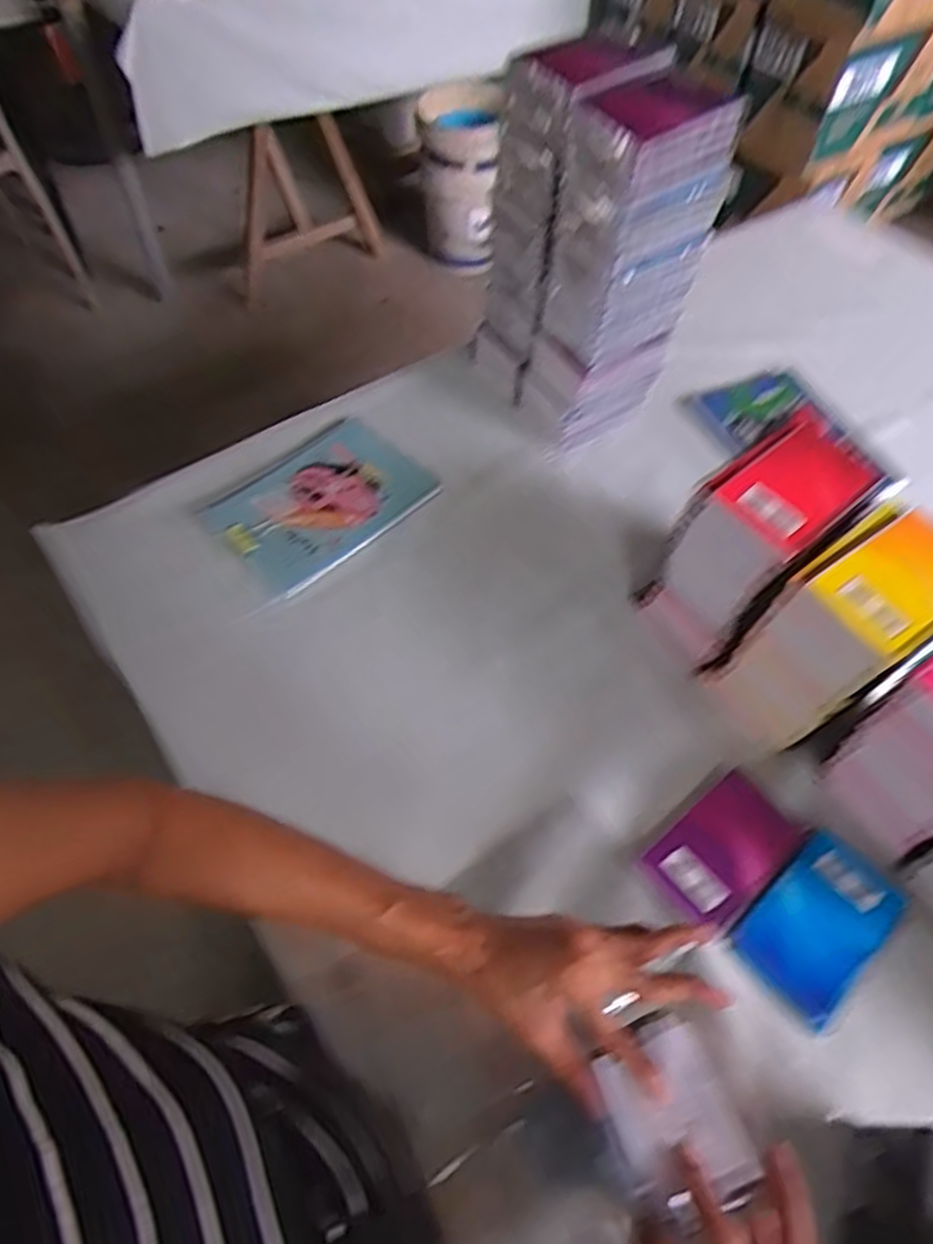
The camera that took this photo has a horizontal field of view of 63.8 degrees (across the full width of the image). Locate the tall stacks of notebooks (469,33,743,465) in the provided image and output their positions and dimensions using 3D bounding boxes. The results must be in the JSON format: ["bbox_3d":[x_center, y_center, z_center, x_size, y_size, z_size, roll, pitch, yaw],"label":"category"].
[{"bbox_3d":[0.137,-0.381,0.813,0.169,0.354,0.199,-21,59,-13],"label":"tall stacks of notebooks"}]

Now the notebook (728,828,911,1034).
[{"bbox_3d":[0.285,0.240,0.603,0.136,0.013,0.087,-37,64,-21],"label":"notebook"}]

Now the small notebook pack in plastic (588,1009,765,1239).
[{"bbox_3d":[0.115,0.280,0.422,0.071,0.016,0.094,-21,59,-13],"label":"small notebook pack in plastic"}]

